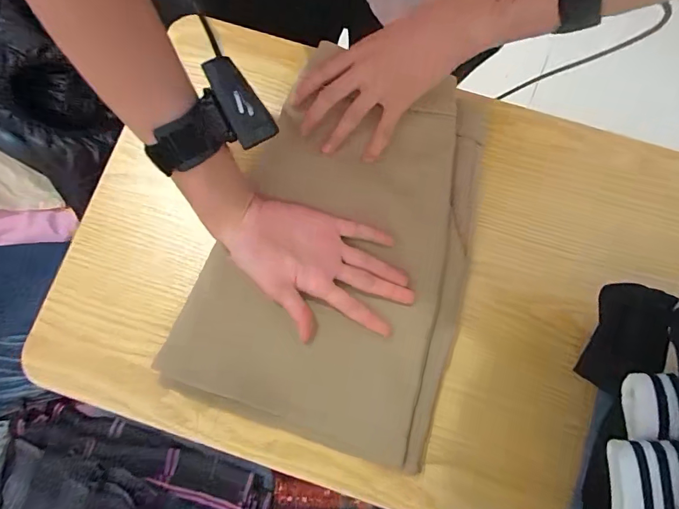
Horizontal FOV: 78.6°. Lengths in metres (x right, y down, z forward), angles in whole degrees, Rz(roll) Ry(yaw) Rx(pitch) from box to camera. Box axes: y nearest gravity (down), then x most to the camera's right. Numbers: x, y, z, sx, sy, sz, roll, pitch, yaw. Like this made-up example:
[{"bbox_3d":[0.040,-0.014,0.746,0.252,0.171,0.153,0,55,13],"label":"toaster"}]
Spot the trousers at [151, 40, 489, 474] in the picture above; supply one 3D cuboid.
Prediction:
[{"bbox_3d":[0.008,-0.009,0.376,0.228,0.020,0.333,19,79,4],"label":"trousers"}]

